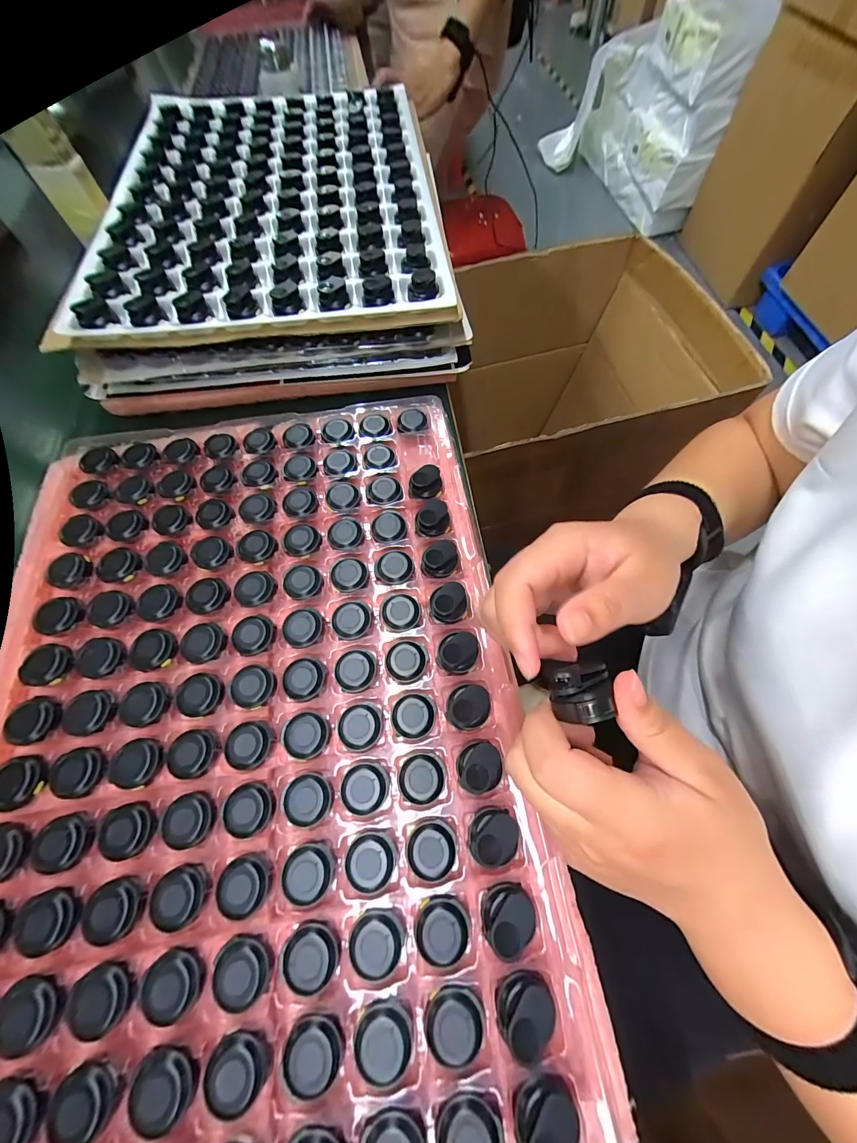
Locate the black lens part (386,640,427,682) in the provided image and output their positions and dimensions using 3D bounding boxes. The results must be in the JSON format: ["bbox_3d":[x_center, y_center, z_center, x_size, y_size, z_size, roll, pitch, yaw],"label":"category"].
[{"bbox_3d":[-0.016,0.062,0.267,0.027,0.006,0.029,23,68,11],"label":"black lens part"}]

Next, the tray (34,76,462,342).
[{"bbox_3d":[-0.181,-0.449,0.440,0.360,0.029,0.500,-8,65,1],"label":"tray"}]

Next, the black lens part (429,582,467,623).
[{"bbox_3d":[0.016,0.023,0.280,0.025,0.013,0.028,23,67,11],"label":"black lens part"}]

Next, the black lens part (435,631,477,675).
[{"bbox_3d":[0.020,0.056,0.265,0.026,0.011,0.028,0,65,0],"label":"black lens part"}]

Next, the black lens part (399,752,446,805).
[{"bbox_3d":[-0.004,0.129,0.237,0.028,0.004,0.027,0,65,0],"label":"black lens part"}]

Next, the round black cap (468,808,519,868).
[{"bbox_3d":[0.037,0.154,0.219,0.029,0.014,0.024,-16,66,-7],"label":"round black cap"}]

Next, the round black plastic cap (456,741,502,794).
[{"bbox_3d":[0.032,0.122,0.236,0.026,0.011,0.027,0,65,0],"label":"round black plastic cap"}]

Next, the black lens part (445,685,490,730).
[{"bbox_3d":[0.026,0.089,0.249,0.026,0.013,0.028,0,65,0],"label":"black lens part"}]

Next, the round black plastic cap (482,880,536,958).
[{"bbox_3d":[0.043,0.187,0.203,0.028,0.017,0.024,-14,66,-6],"label":"round black plastic cap"}]

